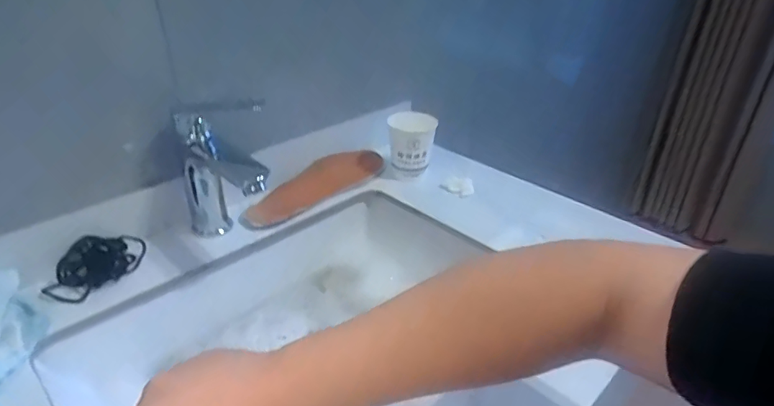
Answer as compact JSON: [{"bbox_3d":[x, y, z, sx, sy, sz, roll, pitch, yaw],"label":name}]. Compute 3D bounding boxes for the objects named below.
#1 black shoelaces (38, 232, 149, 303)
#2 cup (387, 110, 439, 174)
[{"bbox_3d":[-0.318,0.064,0.542,0.058,0.032,0.097,15,34,21],"label":"black shoelaces"},{"bbox_3d":[0.037,-0.083,0.744,0.068,0.096,0.061,3,32,4],"label":"cup"}]

